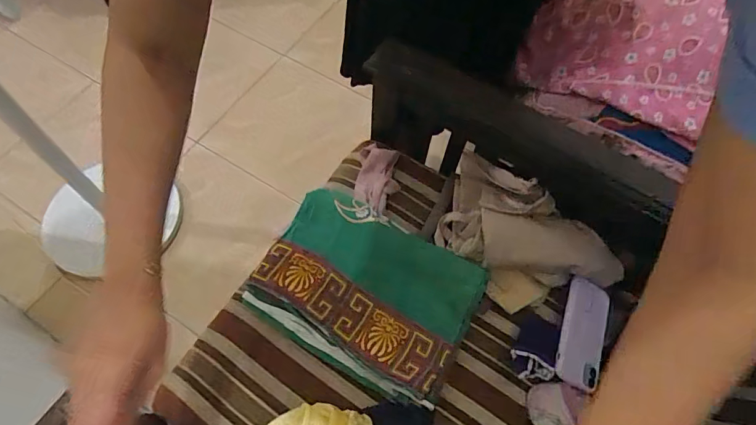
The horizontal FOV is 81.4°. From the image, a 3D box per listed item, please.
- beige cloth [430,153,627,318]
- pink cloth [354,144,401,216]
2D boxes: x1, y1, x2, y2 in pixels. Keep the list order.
[{"bbox_3d":[0.202,0.042,0.636,0.273,0.081,0.150,40,68,16],"label":"beige cloth"},{"bbox_3d":[-0.001,-0.060,0.726,0.067,0.026,0.122,6,63,0],"label":"pink cloth"}]

